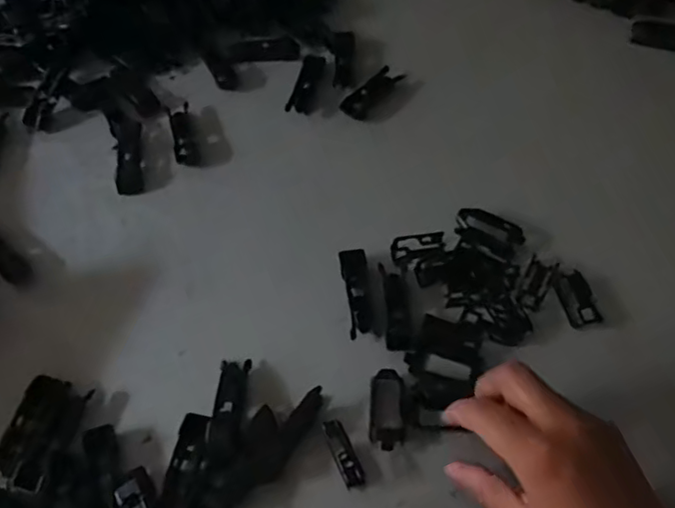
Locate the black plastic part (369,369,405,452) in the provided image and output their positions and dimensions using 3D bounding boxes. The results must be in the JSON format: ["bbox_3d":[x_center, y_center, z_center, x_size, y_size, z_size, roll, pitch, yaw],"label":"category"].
[{"bbox_3d":[0.031,0.097,0.399,0.021,0.005,0.050,4,59,1],"label":"black plastic part"}]

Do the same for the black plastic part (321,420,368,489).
[{"bbox_3d":[0.004,0.120,0.385,0.014,0.010,0.041,-23,75,-14],"label":"black plastic part"}]

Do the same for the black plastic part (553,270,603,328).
[{"bbox_3d":[0.166,0.032,0.438,0.021,0.015,0.037,-13,60,-9],"label":"black plastic part"}]

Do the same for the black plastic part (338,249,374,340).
[{"bbox_3d":[0.014,0.026,0.441,0.019,0.006,0.064,-5,59,-4],"label":"black plastic part"}]

